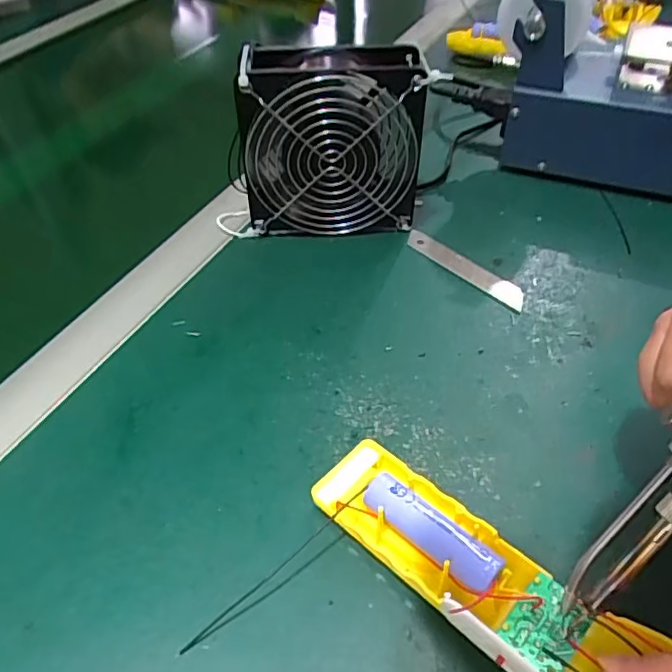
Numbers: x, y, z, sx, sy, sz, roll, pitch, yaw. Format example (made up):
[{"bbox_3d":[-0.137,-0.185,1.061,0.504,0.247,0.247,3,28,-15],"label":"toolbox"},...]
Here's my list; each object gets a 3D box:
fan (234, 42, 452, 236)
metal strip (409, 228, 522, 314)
[{"bbox_3d":[-0.007,-0.132,0.409,0.140,0.125,0.052,0,46,2],"label":"fan"},{"bbox_3d":[0.091,-0.050,0.410,0.018,0.004,0.100,-35,55,-28],"label":"metal strip"}]

